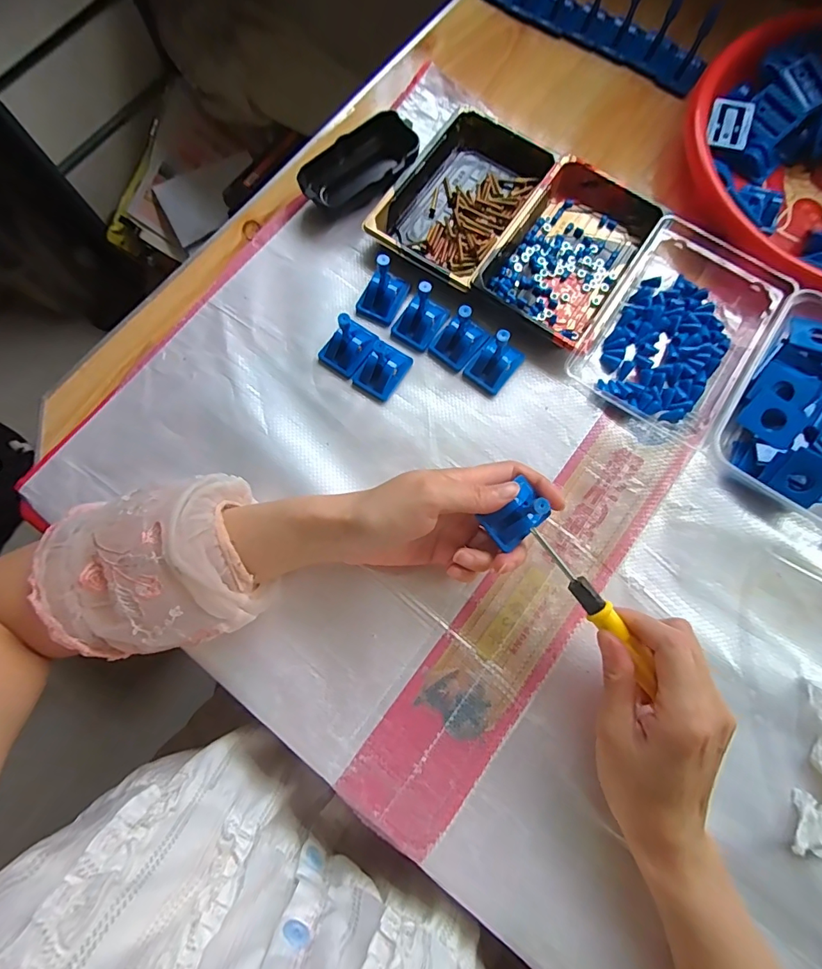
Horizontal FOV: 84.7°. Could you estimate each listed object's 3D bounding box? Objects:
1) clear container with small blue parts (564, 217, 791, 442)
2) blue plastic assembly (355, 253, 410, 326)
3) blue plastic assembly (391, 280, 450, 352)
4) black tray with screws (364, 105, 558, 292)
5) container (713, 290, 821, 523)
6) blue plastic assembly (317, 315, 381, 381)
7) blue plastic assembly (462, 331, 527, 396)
[{"bbox_3d":[0.219,-0.131,0.365,0.118,0.032,0.166,33,79,7],"label":"clear container with small blue parts"},{"bbox_3d":[-0.024,-0.161,0.367,0.035,0.037,0.035,24,78,6],"label":"blue plastic assembly"},{"bbox_3d":[0.008,-0.139,0.364,0.033,0.041,0.041,38,80,8],"label":"blue plastic assembly"},{"bbox_3d":[0.047,-0.252,0.401,0.106,0.026,0.160,34,79,8],"label":"black tray with screws"},{"bbox_3d":[0.305,-0.059,0.343,0.111,0.037,0.154,33,79,7],"label":"container"},{"bbox_3d":[-0.051,-0.117,0.361,0.034,0.042,0.045,36,79,8],"label":"blue plastic assembly"},{"bbox_3d":[0.070,-0.103,0.356,0.033,0.043,0.043,41,80,9],"label":"blue plastic assembly"}]

